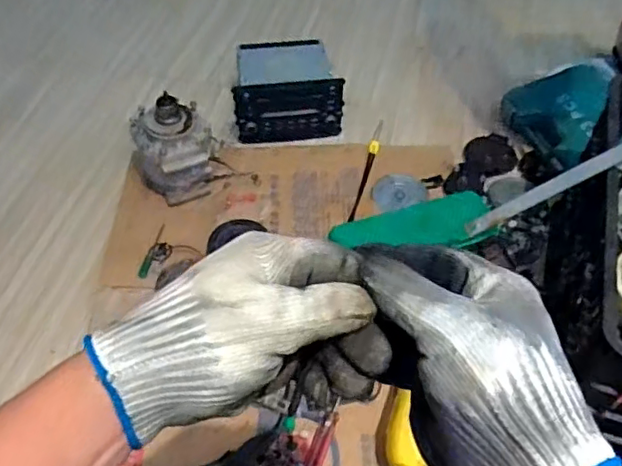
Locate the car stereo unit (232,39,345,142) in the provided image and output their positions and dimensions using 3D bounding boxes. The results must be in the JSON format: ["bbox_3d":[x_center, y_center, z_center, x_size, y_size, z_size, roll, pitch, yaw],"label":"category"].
[{"bbox_3d":[-0.044,-0.291,1.233,0.212,0.120,0.200,-1,51,-1],"label":"car stereo unit"}]

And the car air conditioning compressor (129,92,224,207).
[{"bbox_3d":[-0.249,-0.155,1.081,0.125,0.176,0.127,0,51,0],"label":"car air conditioning compressor"}]

